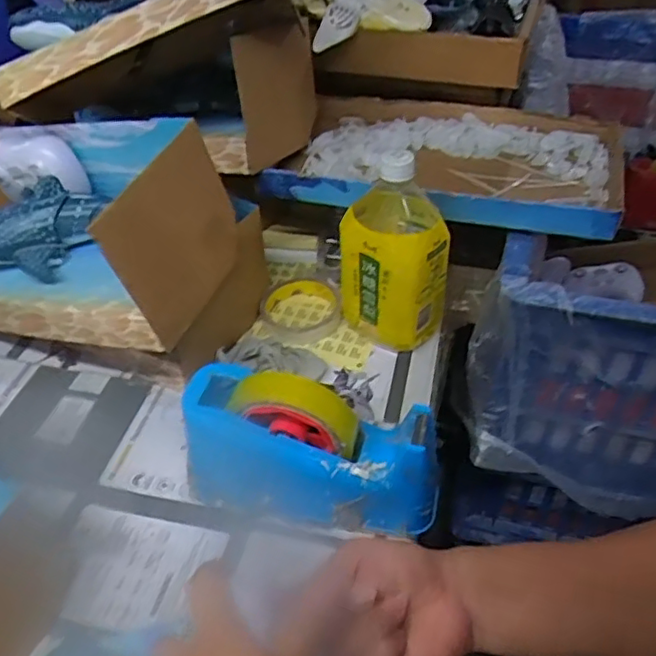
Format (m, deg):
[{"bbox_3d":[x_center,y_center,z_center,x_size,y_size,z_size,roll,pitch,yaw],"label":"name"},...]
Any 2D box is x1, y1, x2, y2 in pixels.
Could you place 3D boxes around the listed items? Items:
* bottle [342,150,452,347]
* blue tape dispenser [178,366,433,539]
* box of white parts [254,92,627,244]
[{"bbox_3d":[0.064,-0.072,0.600,0.102,0.193,0.094,3,43,6],"label":"bottle"},{"bbox_3d":[-0.012,0.098,0.471,0.185,0.120,0.065,9,43,12],"label":"blue tape dispenser"},{"bbox_3d":[0.133,-0.190,0.671,0.335,0.047,0.217,11,45,12],"label":"box of white parts"}]

